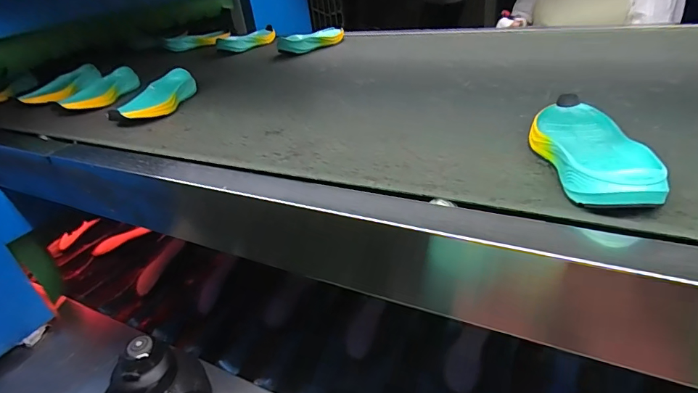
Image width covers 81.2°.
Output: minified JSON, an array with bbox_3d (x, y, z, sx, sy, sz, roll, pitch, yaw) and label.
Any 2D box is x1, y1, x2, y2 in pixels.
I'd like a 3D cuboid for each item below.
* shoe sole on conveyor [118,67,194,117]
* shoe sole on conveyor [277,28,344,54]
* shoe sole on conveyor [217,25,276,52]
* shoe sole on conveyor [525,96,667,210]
[{"bbox_3d":[-0.336,-0.178,0.721,0.067,0.044,0.181,-3,32,6],"label":"shoe sole on conveyor"},{"bbox_3d":[-0.089,-0.394,1.027,0.183,0.032,0.082,-24,36,-26],"label":"shoe sole on conveyor"},{"bbox_3d":[-0.271,-0.433,1.130,0.089,0.038,0.209,12,36,28],"label":"shoe sole on conveyor"},{"bbox_3d":[0.230,-0.055,0.402,0.079,0.036,0.208,2,33,14],"label":"shoe sole on conveyor"}]

